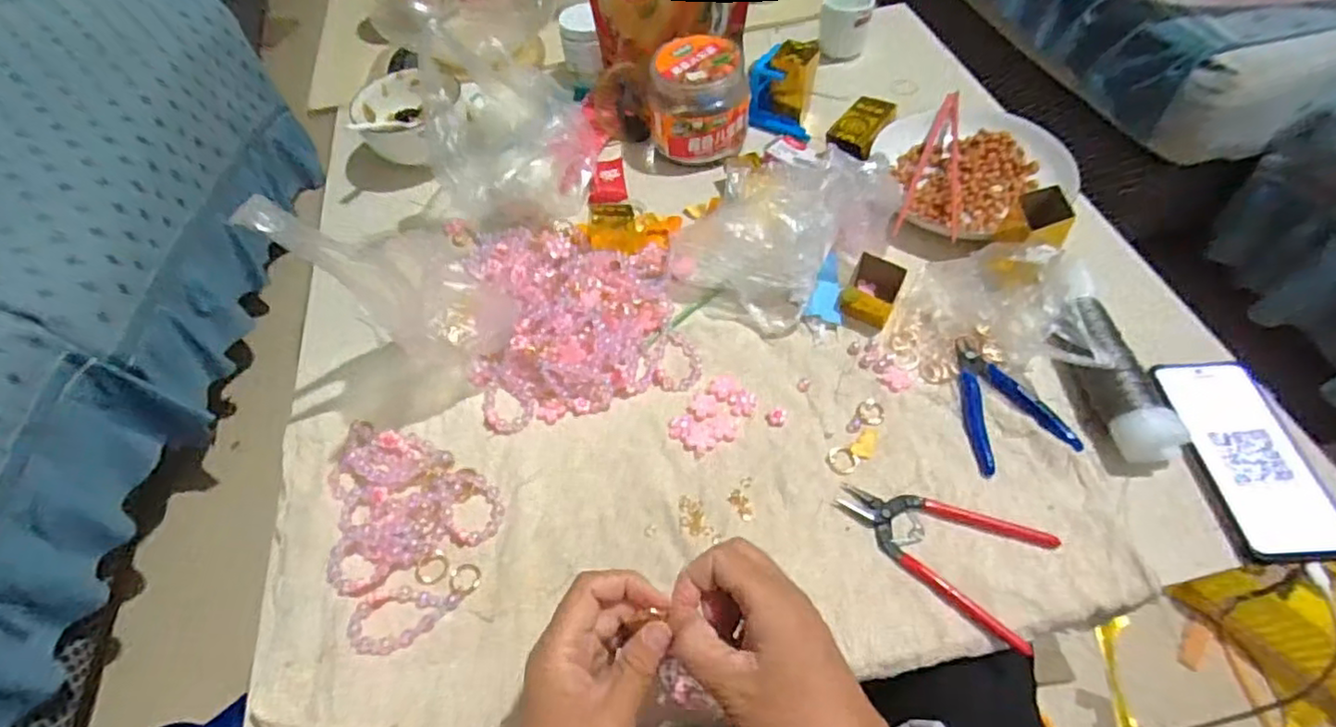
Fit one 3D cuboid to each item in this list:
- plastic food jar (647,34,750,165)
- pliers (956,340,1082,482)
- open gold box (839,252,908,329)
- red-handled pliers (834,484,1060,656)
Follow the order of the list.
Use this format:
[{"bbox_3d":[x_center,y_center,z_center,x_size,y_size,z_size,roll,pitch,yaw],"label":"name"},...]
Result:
[{"bbox_3d":[0.033,-0.285,0.687,0.106,0.085,0.085,7,56,10],"label":"plastic food jar"},{"bbox_3d":[0.263,0.028,0.517,0.077,0.012,0.118,-16,55,-5],"label":"pliers"},{"bbox_3d":[0.183,-0.067,0.572,0.046,0.038,0.053,25,60,21],"label":"open gold box"},{"bbox_3d":[0.194,0.126,0.456,0.144,0.007,0.083,26,61,22],"label":"red-handled pliers"}]

